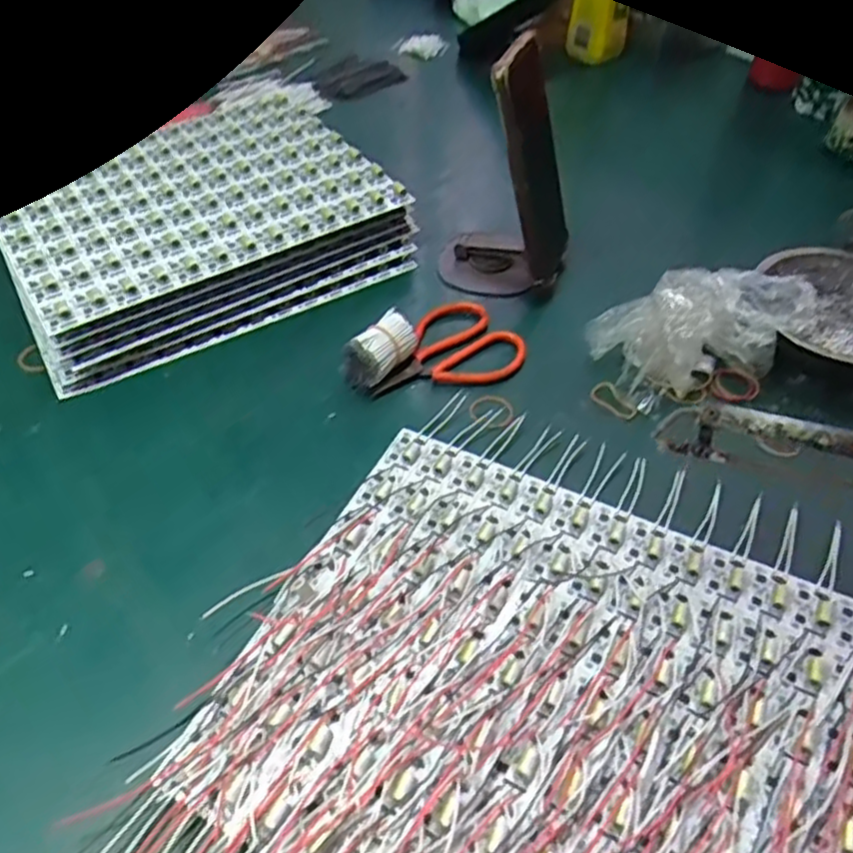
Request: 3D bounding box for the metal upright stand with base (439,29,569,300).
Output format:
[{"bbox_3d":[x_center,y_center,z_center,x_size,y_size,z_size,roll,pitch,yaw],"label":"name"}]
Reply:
[{"bbox_3d":[0.064,-0.184,0.509,0.098,0.163,0.075,11,51,7],"label":"metal upright stand with base"}]

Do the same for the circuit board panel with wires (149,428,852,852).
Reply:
[{"bbox_3d":[0.053,0.130,0.336,0.280,0.012,0.250,22,53,16],"label":"circuit board panel with wires"}]

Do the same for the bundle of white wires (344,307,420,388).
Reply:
[{"bbox_3d":[-0.033,-0.053,0.493,0.052,0.033,0.035,-34,59,-26],"label":"bundle of white wires"}]

